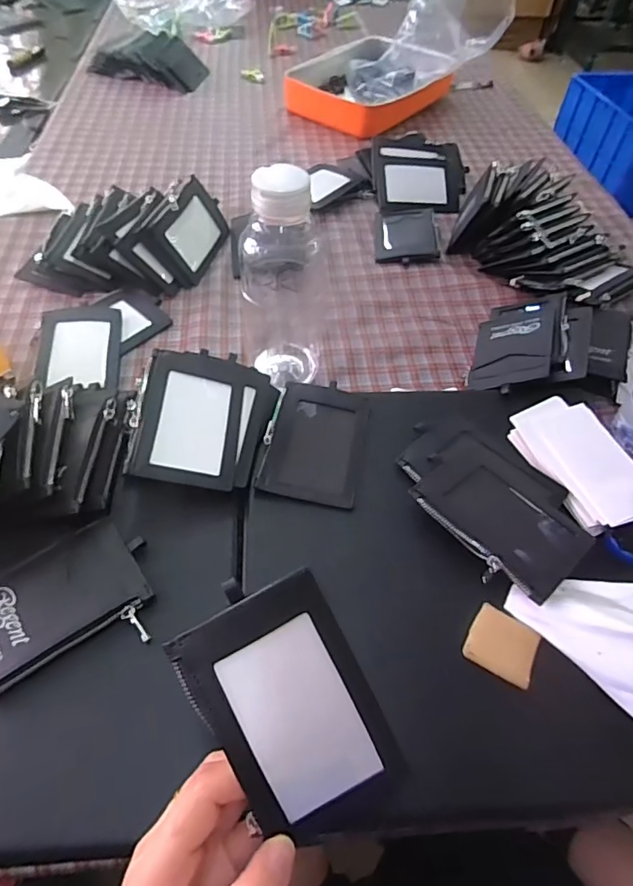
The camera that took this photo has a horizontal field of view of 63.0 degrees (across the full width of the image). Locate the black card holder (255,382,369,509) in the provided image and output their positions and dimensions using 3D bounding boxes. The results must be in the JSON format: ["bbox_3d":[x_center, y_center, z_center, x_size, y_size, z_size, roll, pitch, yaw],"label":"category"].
[{"bbox_3d":[0.000,-0.003,0.417,0.075,0.011,0.110,10,53,4],"label":"black card holder"}]

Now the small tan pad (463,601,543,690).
[{"bbox_3d":[0.116,0.125,0.321,0.039,0.007,0.038,28,56,16],"label":"small tan pad"}]

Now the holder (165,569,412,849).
[{"bbox_3d":[-0.011,0.122,0.238,0.074,0.006,0.110,-26,87,-13],"label":"holder"}]

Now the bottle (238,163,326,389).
[{"bbox_3d":[-0.026,-0.140,0.431,0.066,0.182,0.073,0,53,-4],"label":"bottle"}]

